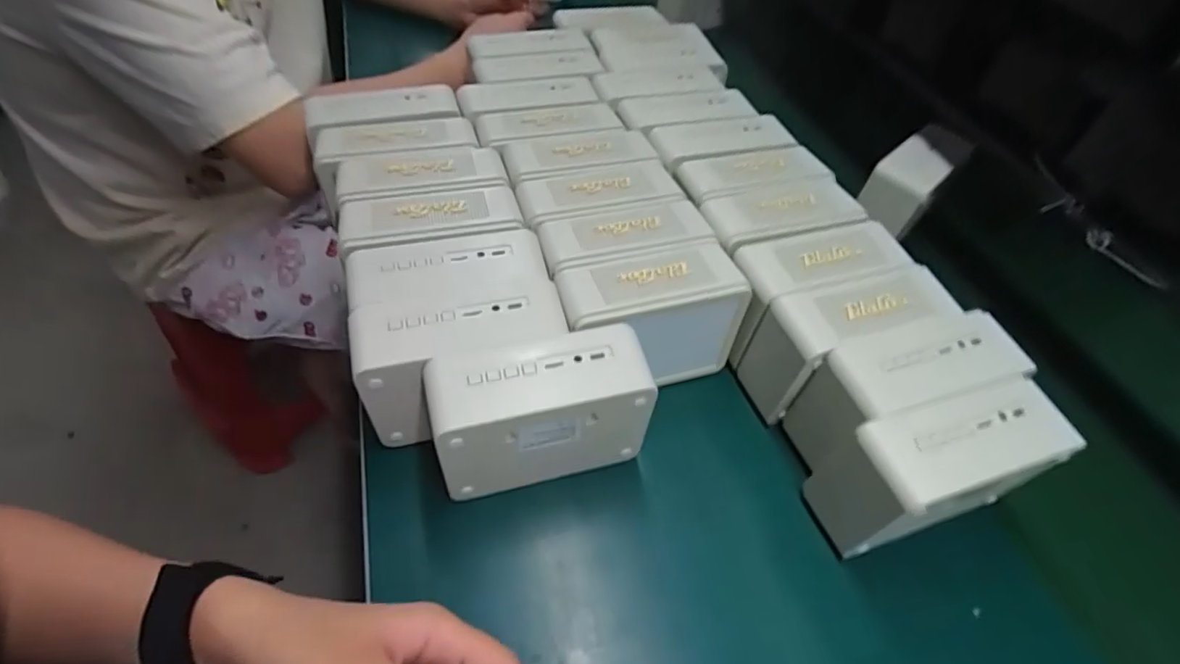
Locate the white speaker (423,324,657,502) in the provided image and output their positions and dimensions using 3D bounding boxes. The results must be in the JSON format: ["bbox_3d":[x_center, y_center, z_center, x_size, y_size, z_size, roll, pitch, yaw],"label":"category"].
[{"bbox_3d":[-0.033,0.055,0.379,0.136,0.104,0.051,-9,52,-15],"label":"white speaker"}]

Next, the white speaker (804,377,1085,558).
[{"bbox_3d":[0.227,0.094,0.377,0.150,0.093,0.066,-15,54,-19],"label":"white speaker"}]

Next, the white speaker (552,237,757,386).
[{"bbox_3d":[0.044,-0.008,0.442,0.137,0.100,0.062,-11,52,-16],"label":"white speaker"}]

